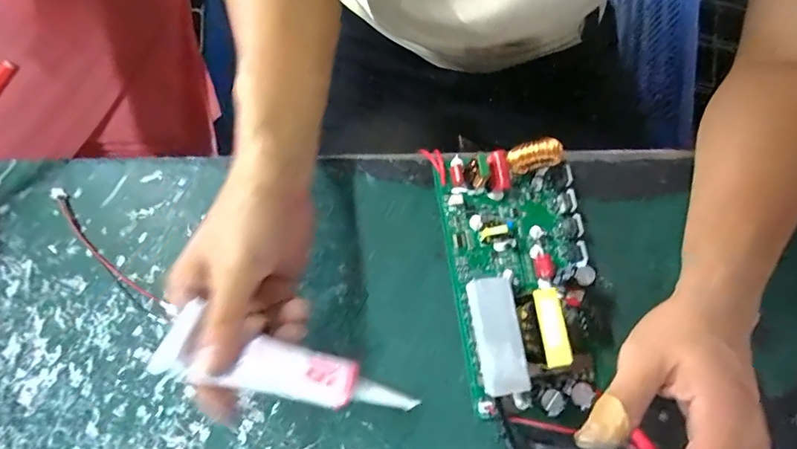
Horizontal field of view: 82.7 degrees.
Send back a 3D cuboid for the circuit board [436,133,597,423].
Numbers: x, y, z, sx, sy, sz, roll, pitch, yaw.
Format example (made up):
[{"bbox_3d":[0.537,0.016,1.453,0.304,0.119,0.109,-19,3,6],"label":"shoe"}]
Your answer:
[{"bbox_3d":[0.087,0.031,0.314,0.100,0.055,0.188,-5,77,-4],"label":"circuit board"}]

